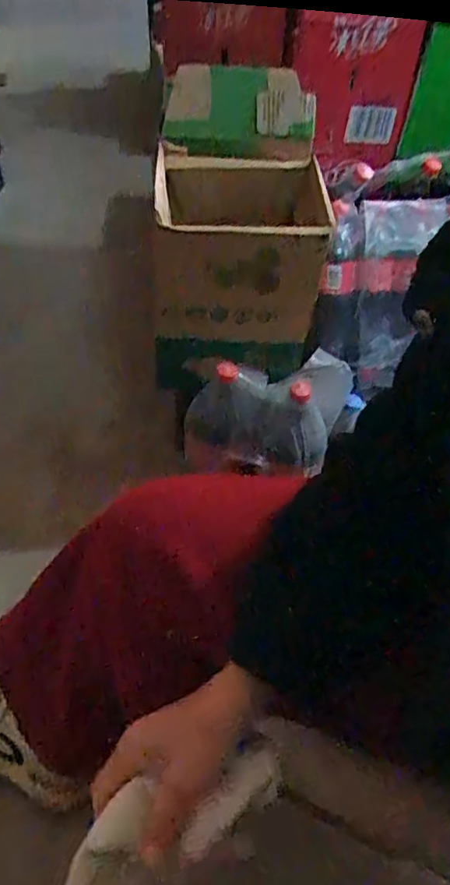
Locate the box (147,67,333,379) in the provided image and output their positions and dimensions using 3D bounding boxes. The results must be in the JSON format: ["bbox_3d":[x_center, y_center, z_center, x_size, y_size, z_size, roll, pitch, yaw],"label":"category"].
[{"bbox_3d":[0.018,-0.297,0.864,0.223,0.337,0.243,2,48,-3],"label":"box"}]

